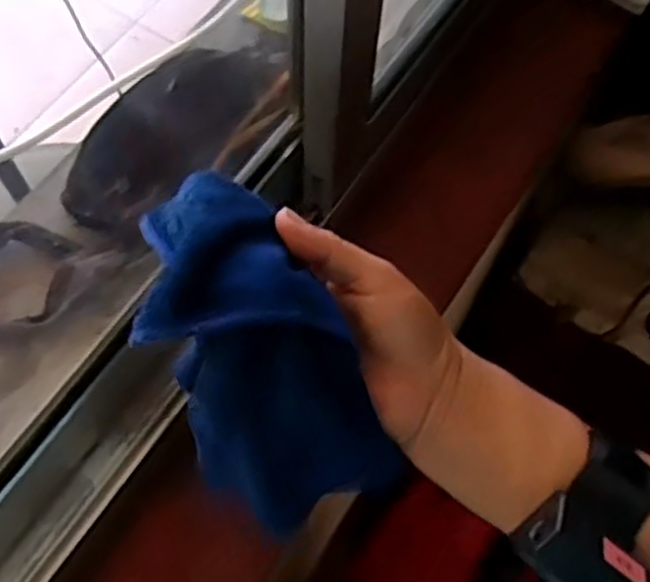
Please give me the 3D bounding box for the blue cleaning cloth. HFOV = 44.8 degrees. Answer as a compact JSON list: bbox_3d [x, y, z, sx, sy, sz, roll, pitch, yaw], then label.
[{"bbox_3d":[-0.029,0.040,0.362,0.079,0.171,0.061,-24,24,-14],"label":"blue cleaning cloth"}]

